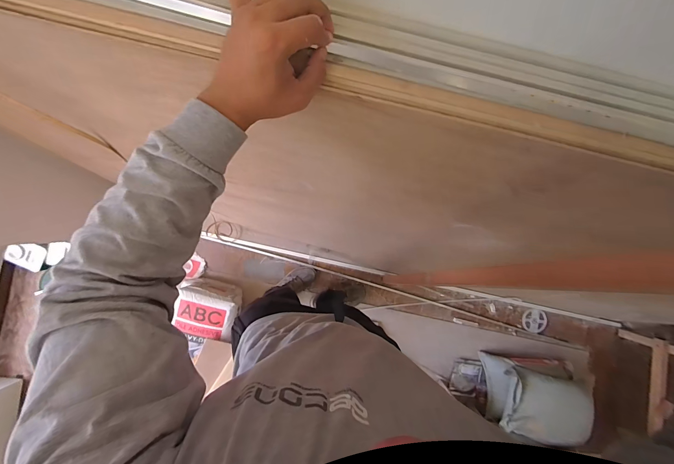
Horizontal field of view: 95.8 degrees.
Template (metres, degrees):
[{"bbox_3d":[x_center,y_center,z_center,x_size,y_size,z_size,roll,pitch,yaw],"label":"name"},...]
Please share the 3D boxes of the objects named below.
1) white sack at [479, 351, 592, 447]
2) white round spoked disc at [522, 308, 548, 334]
[{"bbox_3d":[0.937,0.768,1.409,0.425,0.231,0.274,8,90,-3],"label":"white sack"},{"bbox_3d":[1.018,0.457,1.568,0.116,0.027,0.118,0,90,-3],"label":"white round spoked disc"}]

